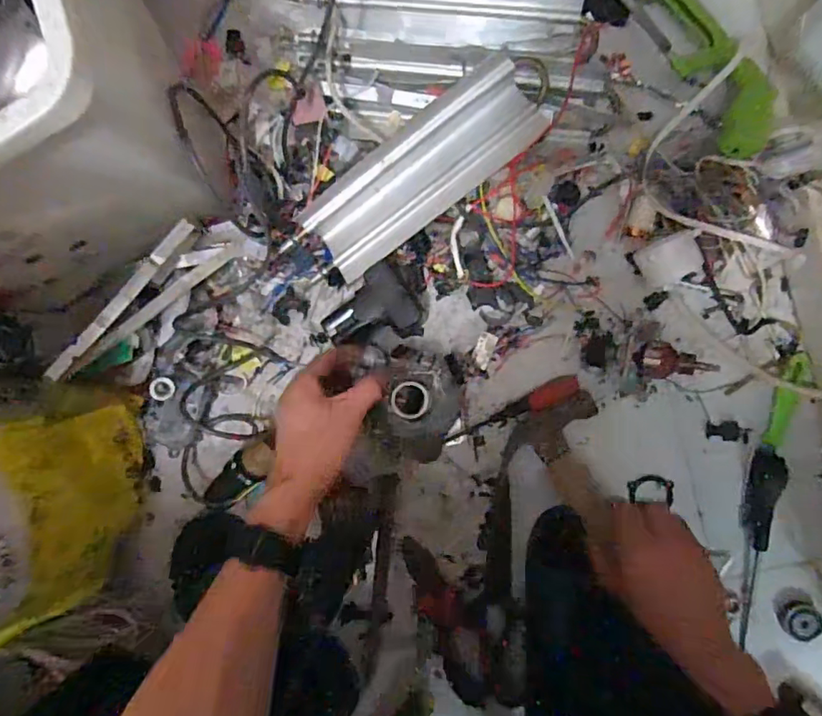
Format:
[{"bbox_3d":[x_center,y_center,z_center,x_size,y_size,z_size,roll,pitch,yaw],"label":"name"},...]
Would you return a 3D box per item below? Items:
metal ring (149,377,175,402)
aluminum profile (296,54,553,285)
[{"bbox_3d":[-0.275,0.035,0.587,0.026,0.030,0.007,-42,44,-20],"label":"metal ring"},{"bbox_3d":[0.011,-0.192,0.558,0.255,0.018,0.098,-35,118,12],"label":"aluminum profile"}]

